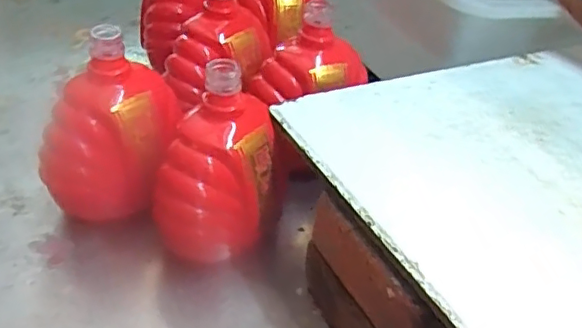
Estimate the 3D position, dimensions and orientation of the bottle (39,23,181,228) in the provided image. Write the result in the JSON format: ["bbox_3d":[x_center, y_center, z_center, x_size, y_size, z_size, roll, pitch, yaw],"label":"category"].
[{"bbox_3d":[-0.152,-0.031,0.506,0.111,0.160,0.085,0,39,-8],"label":"bottle"}]

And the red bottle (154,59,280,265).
[{"bbox_3d":[-0.058,-0.004,0.487,0.093,0.161,0.113,7,39,0],"label":"red bottle"}]

